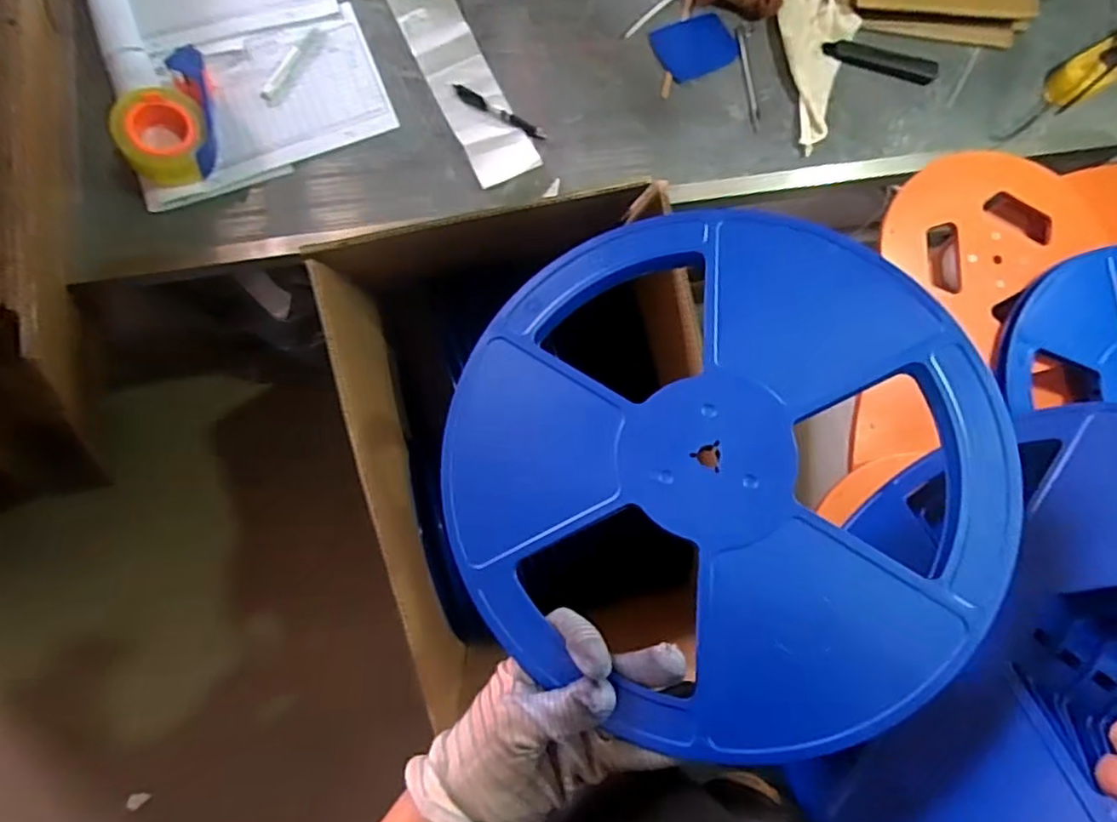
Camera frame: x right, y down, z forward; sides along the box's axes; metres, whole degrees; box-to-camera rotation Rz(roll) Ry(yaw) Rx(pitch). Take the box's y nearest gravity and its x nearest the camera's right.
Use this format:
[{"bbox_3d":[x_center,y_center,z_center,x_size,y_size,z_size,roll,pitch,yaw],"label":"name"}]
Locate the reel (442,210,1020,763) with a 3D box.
[{"bbox_3d":[0.087,0.025,0.373,0.313,0.013,0.302,-3,75,11],"label":"reel"}]

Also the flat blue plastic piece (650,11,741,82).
[{"bbox_3d":[0.186,-0.495,0.854,0.105,0.004,0.086,-22,80,-2],"label":"flat blue plastic piece"}]

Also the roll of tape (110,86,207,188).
[{"bbox_3d":[-0.484,-0.337,0.770,0.084,0.064,0.108,13,82,1],"label":"roll of tape"}]

